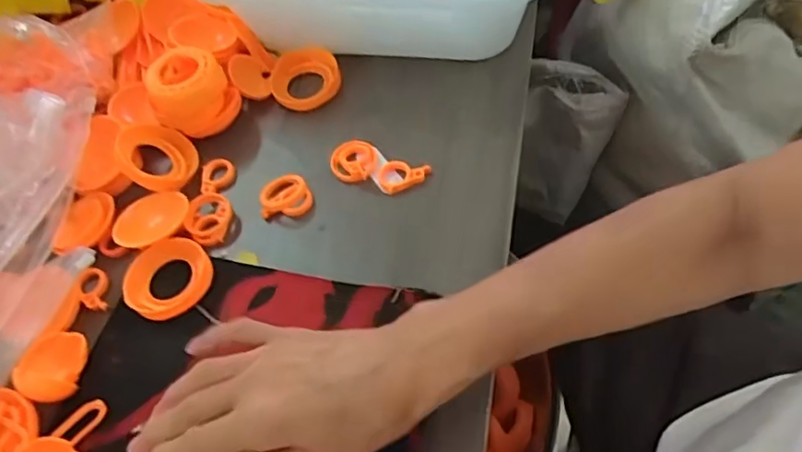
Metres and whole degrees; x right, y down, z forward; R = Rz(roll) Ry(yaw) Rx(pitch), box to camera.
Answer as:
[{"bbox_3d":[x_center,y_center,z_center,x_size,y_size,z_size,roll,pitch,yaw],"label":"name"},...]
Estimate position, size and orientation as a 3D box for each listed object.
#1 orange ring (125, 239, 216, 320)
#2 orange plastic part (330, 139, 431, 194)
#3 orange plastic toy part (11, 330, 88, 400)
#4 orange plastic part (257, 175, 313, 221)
[{"bbox_3d":[-0.158,0.035,0.399,0.057,0.013,0.048,-35,59,-13],"label":"orange ring"},{"bbox_3d":[-0.016,-0.043,0.435,0.071,0.017,0.035,17,62,19],"label":"orange plastic part"},{"bbox_3d":[-0.220,0.085,0.368,0.039,0.015,0.044,3,45,-6],"label":"orange plastic toy part"},{"bbox_3d":[-0.084,-0.022,0.430,0.037,0.014,0.029,-10,57,3],"label":"orange plastic part"}]

